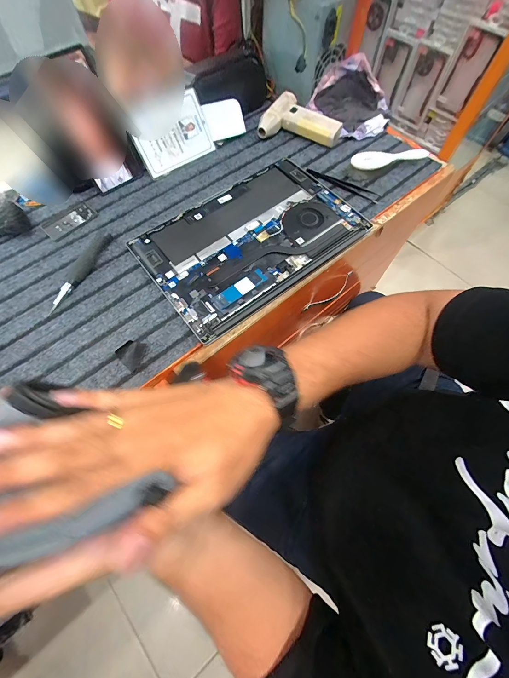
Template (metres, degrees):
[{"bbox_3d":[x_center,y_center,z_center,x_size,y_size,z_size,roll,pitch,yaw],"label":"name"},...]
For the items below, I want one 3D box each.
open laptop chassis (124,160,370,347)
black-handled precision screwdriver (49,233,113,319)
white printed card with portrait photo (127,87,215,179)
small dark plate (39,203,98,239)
[{"bbox_3d":[-0.005,-0.159,0.429,0.316,0.017,0.207,-37,71,-14],"label":"open laptop chassis"},{"bbox_3d":[-0.250,-0.099,0.402,0.018,0.017,0.134,23,68,10],"label":"black-handled precision screwdriver"},{"bbox_3d":[-0.140,-0.350,0.480,0.132,0.092,0.007,-36,41,-15],"label":"white printed card with portrait photo"},{"bbox_3d":[-0.301,-0.194,0.457,0.046,0.004,0.080,40,71,15],"label":"small dark plate"}]

